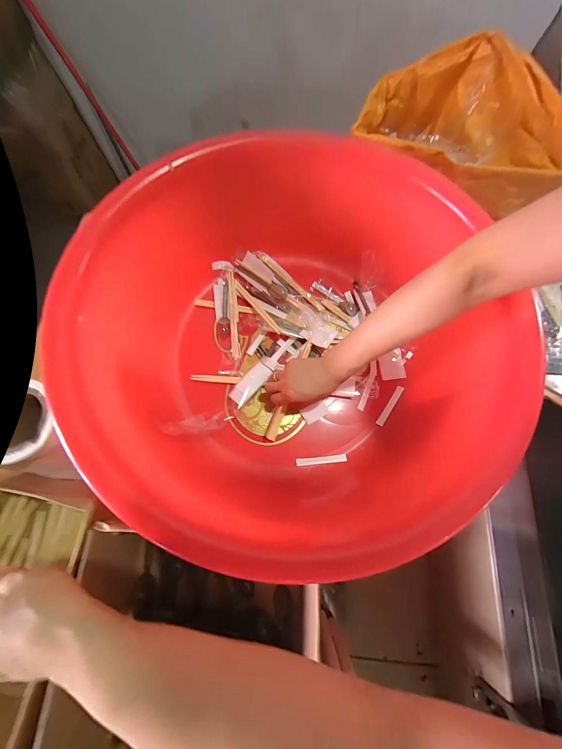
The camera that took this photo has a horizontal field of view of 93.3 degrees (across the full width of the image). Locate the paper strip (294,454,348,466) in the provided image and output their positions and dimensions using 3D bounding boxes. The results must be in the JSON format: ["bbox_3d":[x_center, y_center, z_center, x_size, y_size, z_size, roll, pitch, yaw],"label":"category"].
[{"bbox_3d":[0.073,0.154,0.477,0.090,0.004,0.013,-5,73,-2],"label":"paper strip"}]

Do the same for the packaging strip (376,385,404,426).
[{"bbox_3d":[0.209,0.059,0.510,0.012,0.009,0.089,34,75,9],"label":"packaging strip"}]

